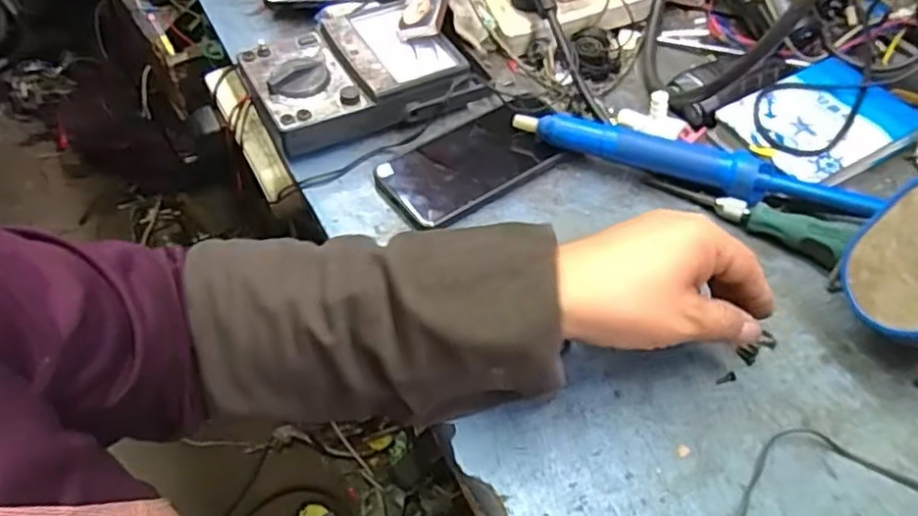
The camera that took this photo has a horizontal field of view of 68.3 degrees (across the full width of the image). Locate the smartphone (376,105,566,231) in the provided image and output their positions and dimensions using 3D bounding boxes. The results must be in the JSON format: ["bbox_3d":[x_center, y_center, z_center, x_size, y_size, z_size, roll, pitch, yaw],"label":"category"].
[{"bbox_3d":[0.007,-0.074,0.533,0.132,0.015,0.081,-30,58,-22],"label":"smartphone"}]

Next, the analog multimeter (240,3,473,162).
[{"bbox_3d":[-0.086,-0.156,0.573,0.168,0.044,0.119,-21,55,-16],"label":"analog multimeter"}]

